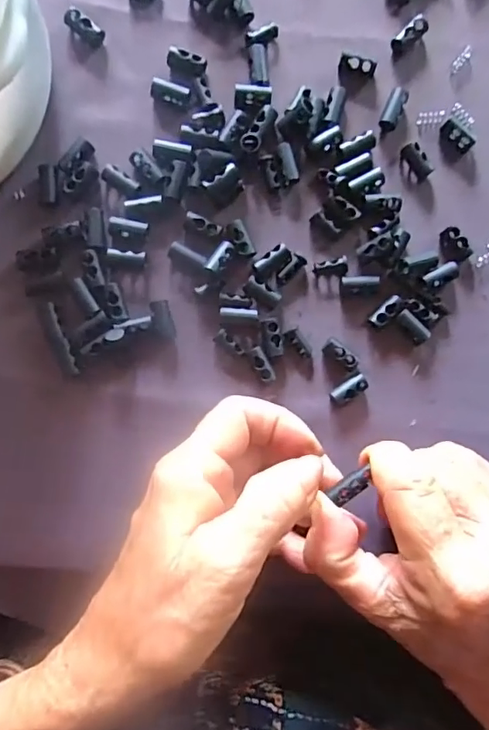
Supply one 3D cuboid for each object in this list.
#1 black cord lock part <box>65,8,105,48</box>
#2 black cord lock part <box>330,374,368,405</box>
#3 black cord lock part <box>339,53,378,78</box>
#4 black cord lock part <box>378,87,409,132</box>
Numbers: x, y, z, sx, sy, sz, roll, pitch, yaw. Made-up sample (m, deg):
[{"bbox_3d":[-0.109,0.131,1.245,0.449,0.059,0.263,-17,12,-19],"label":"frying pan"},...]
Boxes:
[{"bbox_3d":[-0.075,-0.160,0.247,0.019,0.007,0.008,32,87,-3],"label":"black cord lock part"},{"bbox_3d":[0.050,0.012,0.252,0.021,0.007,0.009,-26,91,-4],"label":"black cord lock part"},{"bbox_3d":[0.056,-0.147,0.256,0.019,0.005,0.009,11,89,-3],"label":"black cord lock part"},{"bbox_3d":[0.073,-0.125,0.256,0.009,0.006,0.021,24,88,-3],"label":"black cord lock part"}]

